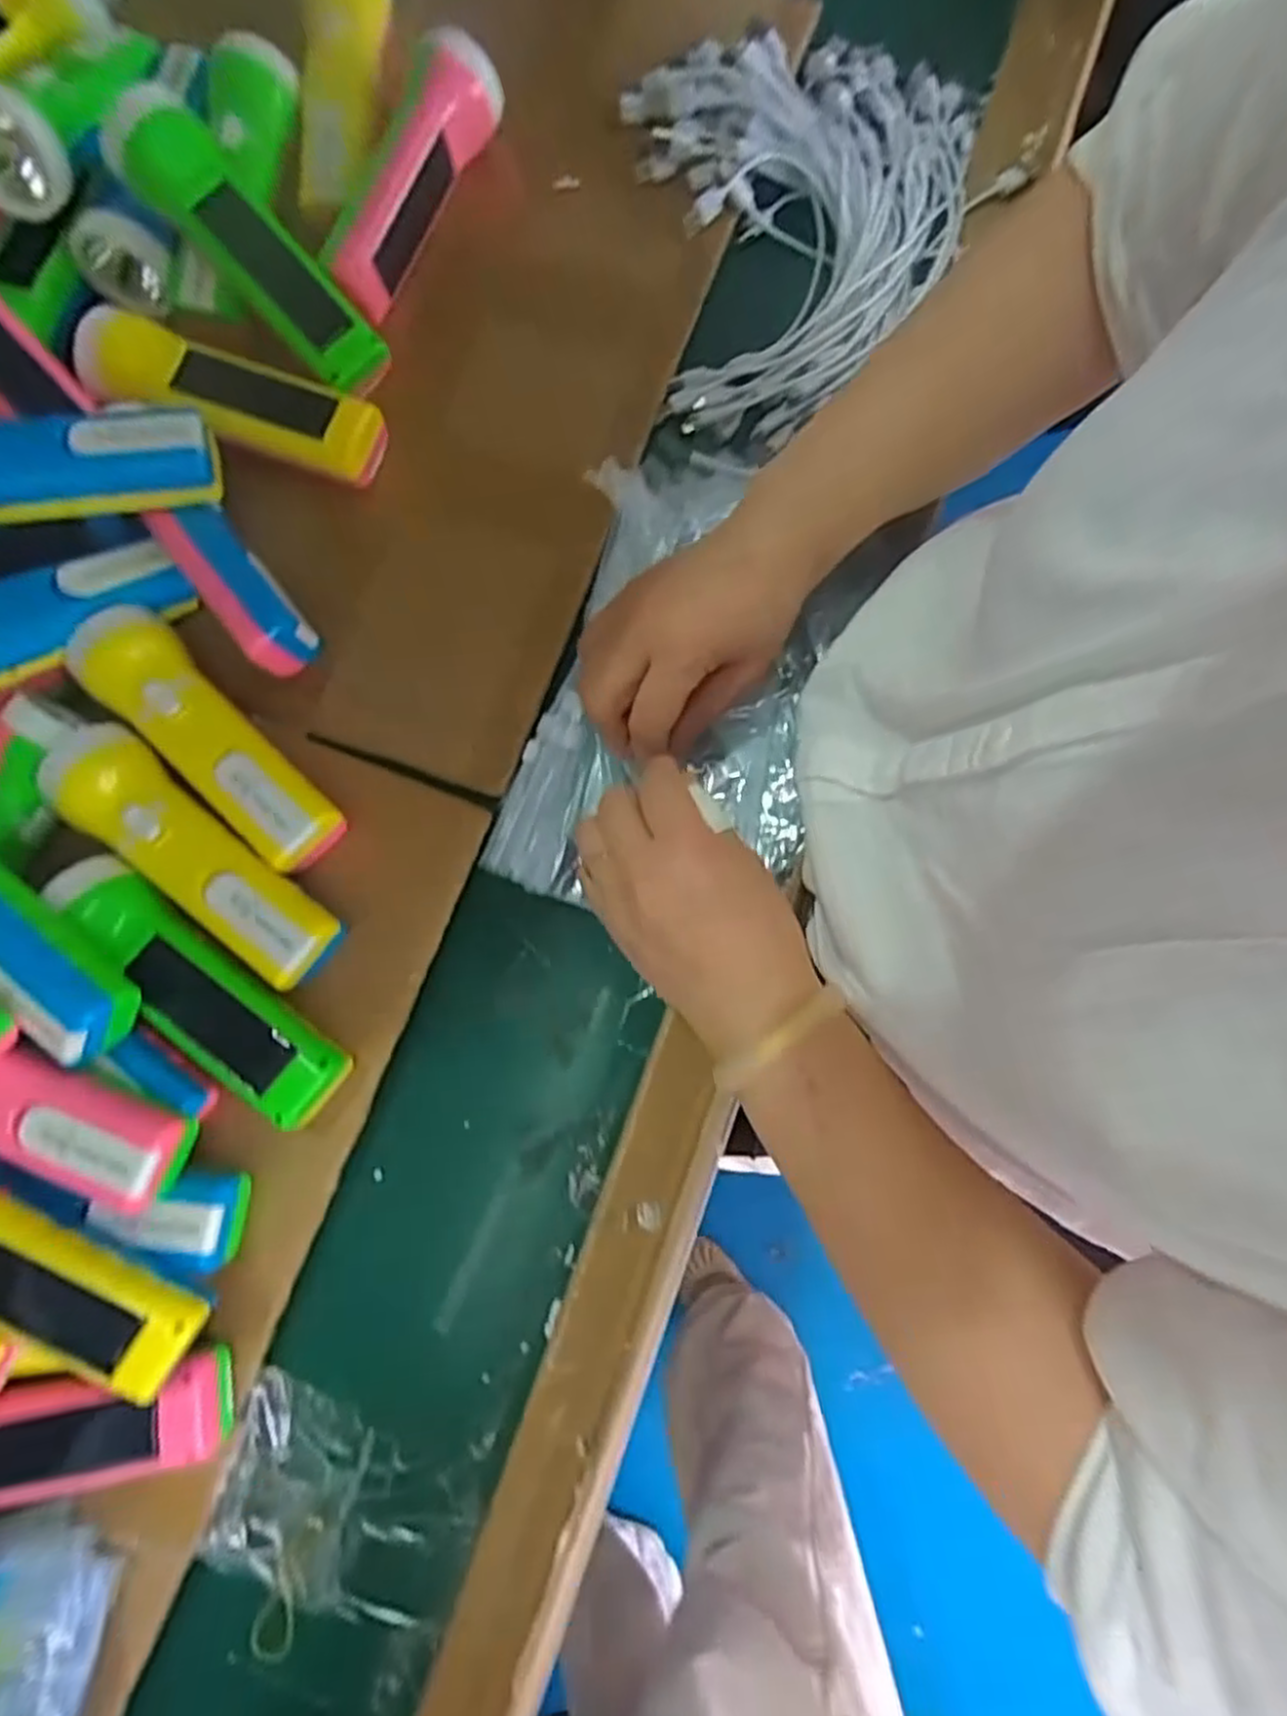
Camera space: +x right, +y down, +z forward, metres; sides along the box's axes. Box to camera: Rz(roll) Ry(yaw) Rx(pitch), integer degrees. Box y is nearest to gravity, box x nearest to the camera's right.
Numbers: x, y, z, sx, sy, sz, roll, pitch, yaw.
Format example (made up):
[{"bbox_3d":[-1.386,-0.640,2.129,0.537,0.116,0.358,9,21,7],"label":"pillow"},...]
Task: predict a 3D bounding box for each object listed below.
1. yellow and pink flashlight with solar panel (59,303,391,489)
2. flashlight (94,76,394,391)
[{"bbox_3d":[-0.237,-0.256,0.428,0.177,0.043,0.060,20,81,4],"label":"yellow and pink flashlight with solar panel"},{"bbox_3d":[-0.219,-0.345,0.430,0.172,0.038,0.050,45,83,-15],"label":"flashlight"}]

